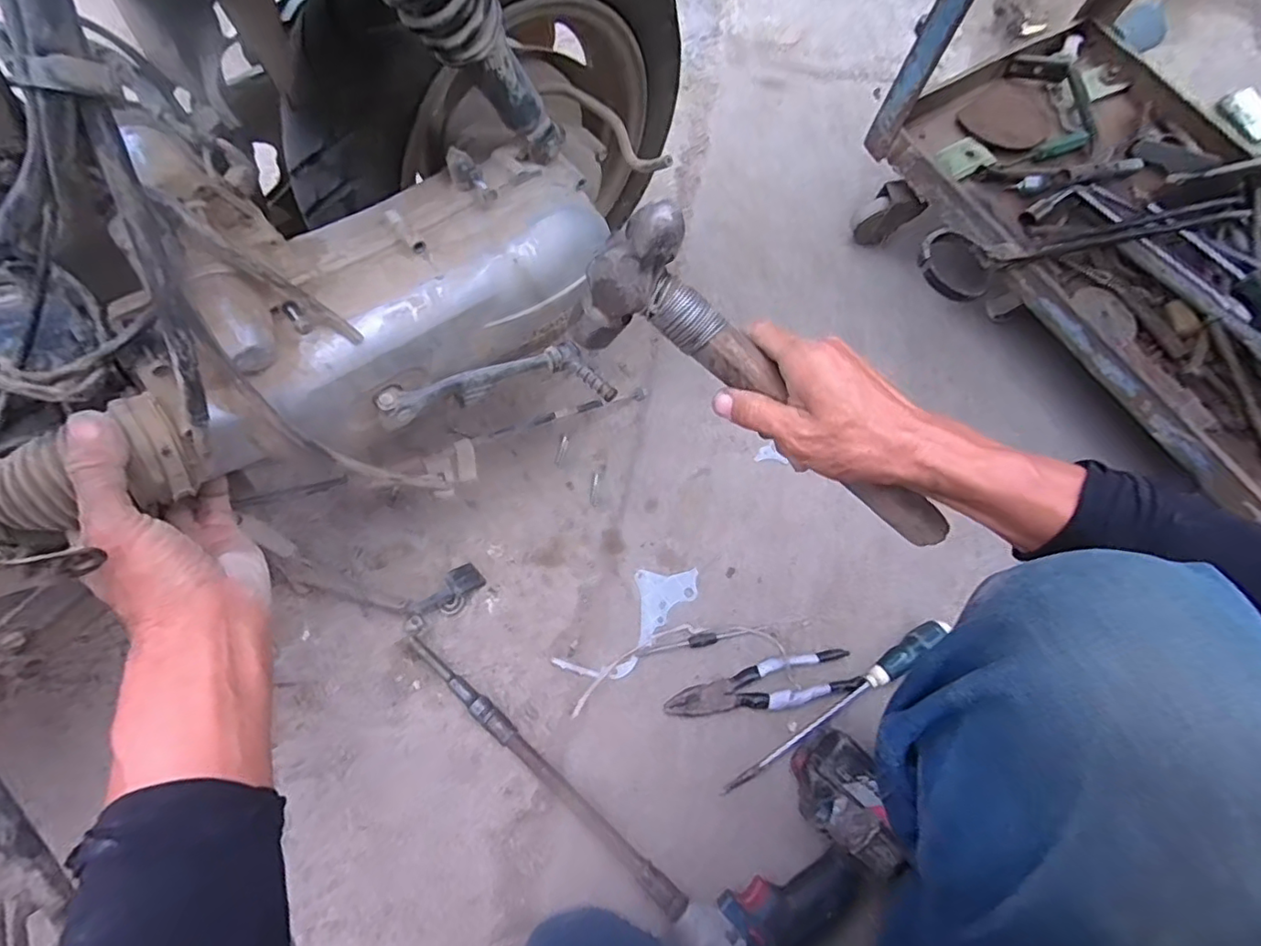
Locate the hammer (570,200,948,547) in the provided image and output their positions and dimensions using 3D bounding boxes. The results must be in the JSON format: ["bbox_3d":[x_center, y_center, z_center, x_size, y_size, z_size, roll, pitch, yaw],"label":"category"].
[{"bbox_3d":[0.095,-0.041,0.390,0.297,0.104,0.049,38,75,-11],"label":"hammer"}]

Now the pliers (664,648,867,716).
[{"bbox_3d":[0.140,0.223,0.613,0.204,0.017,0.048,-7,73,-3],"label":"pliers"}]

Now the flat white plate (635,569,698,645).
[{"bbox_3d":[0.043,0.146,0.642,0.068,0.004,0.078,-3,73,-2],"label":"flat white plate"}]

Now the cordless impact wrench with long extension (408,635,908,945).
[{"bbox_3d":[0.018,0.246,0.567,0.468,0.076,0.237,42,76,11],"label":"cordless impact wrench with long extension"}]

